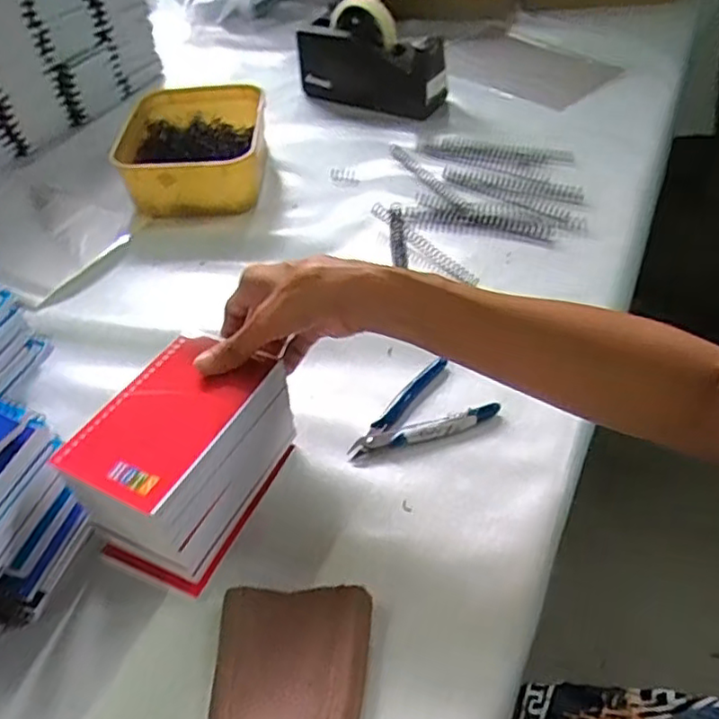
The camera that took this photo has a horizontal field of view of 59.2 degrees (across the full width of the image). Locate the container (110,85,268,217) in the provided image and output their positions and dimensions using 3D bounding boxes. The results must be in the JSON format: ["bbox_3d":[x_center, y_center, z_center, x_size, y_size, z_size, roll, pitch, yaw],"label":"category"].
[{"bbox_3d":[-0.193,-0.254,0.766,0.162,0.069,0.214,-7,43,-2],"label":"container"}]

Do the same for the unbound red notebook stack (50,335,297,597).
[{"bbox_3d":[-0.112,0.065,0.426,0.089,0.090,0.134,18,48,23],"label":"unbound red notebook stack"}]

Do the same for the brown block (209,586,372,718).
[{"bbox_3d":[-0.037,0.176,0.358,0.084,0.024,0.088,-2,43,3],"label":"brown block"}]

